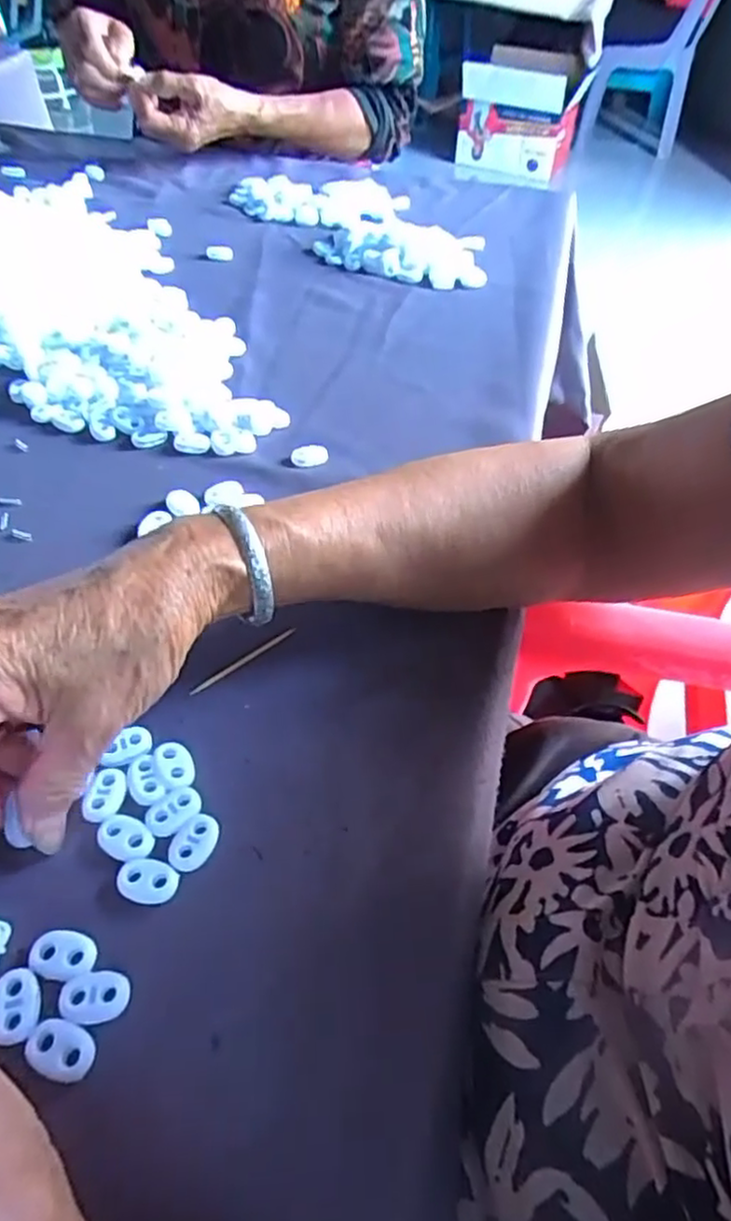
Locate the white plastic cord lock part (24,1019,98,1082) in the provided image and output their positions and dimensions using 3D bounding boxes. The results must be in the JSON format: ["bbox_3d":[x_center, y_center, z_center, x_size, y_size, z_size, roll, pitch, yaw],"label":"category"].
[{"bbox_3d":[-0.098,0.141,0.222,0.022,0.004,0.015,15,50,9],"label":"white plastic cord lock part"}]

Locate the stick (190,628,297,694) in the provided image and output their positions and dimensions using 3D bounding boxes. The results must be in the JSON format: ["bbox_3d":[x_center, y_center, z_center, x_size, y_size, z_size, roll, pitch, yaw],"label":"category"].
[{"bbox_3d":[-0.058,0.023,0.329,0.058,0.004,0.004,-30,57,-26],"label":"stick"}]

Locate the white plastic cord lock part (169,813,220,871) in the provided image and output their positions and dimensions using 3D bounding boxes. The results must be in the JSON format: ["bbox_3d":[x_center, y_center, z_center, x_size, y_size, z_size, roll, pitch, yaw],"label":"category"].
[{"bbox_3d":[-0.066,0.090,0.268,0.015,0.004,0.023,23,52,15],"label":"white plastic cord lock part"}]

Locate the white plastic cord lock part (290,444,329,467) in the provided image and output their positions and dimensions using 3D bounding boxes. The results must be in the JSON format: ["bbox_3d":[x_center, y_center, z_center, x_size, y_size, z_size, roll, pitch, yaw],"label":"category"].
[{"bbox_3d":[-0.035,-0.097,0.433,0.023,0.007,0.016,-2,49,-6],"label":"white plastic cord lock part"}]

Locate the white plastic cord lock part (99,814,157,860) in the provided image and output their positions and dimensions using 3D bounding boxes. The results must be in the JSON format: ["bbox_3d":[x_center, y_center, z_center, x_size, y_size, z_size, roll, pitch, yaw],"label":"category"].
[{"bbox_3d":[-0.094,0.087,0.267,0.023,0.004,0.015,20,51,13],"label":"white plastic cord lock part"}]

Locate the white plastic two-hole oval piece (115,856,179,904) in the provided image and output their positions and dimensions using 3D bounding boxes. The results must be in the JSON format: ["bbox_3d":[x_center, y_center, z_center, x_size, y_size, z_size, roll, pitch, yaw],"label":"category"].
[{"bbox_3d":[-0.082,0.101,0.258,0.023,0.004,0.015,10,49,5],"label":"white plastic two-hole oval piece"}]

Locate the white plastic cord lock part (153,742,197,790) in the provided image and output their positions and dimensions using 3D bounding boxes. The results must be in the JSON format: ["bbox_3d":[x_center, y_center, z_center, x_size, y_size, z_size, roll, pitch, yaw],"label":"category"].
[{"bbox_3d":[-0.080,0.064,0.288,0.015,0.004,0.023,-25,55,-23],"label":"white plastic cord lock part"}]

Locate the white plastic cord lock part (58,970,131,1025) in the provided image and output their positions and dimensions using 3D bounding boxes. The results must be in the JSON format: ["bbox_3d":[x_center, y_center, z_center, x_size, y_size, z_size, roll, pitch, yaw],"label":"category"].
[{"bbox_3d":[-0.091,0.130,0.232,0.022,0.004,0.016,-2,49,-5],"label":"white plastic cord lock part"}]

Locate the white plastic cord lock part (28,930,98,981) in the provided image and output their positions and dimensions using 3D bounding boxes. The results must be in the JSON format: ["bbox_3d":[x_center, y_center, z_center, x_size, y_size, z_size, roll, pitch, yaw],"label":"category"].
[{"bbox_3d":[-0.106,0.120,0.240,0.022,0.004,0.015,7,49,2],"label":"white plastic cord lock part"}]

